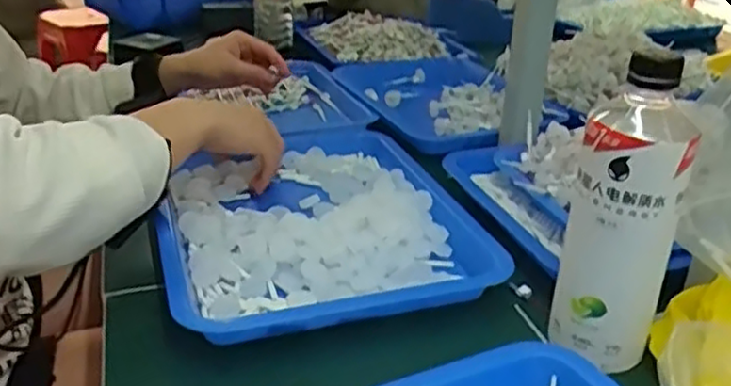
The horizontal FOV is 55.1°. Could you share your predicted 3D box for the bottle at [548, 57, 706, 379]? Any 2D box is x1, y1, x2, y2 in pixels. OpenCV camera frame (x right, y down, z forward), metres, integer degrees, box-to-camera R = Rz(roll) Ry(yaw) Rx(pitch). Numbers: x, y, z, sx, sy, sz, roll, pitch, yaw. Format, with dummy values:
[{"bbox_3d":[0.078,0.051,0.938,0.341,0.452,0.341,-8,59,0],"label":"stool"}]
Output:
[{"bbox_3d":[0.163,0.019,0.451,0.056,0.195,0.058,-15,31,-30],"label":"bottle"}]

